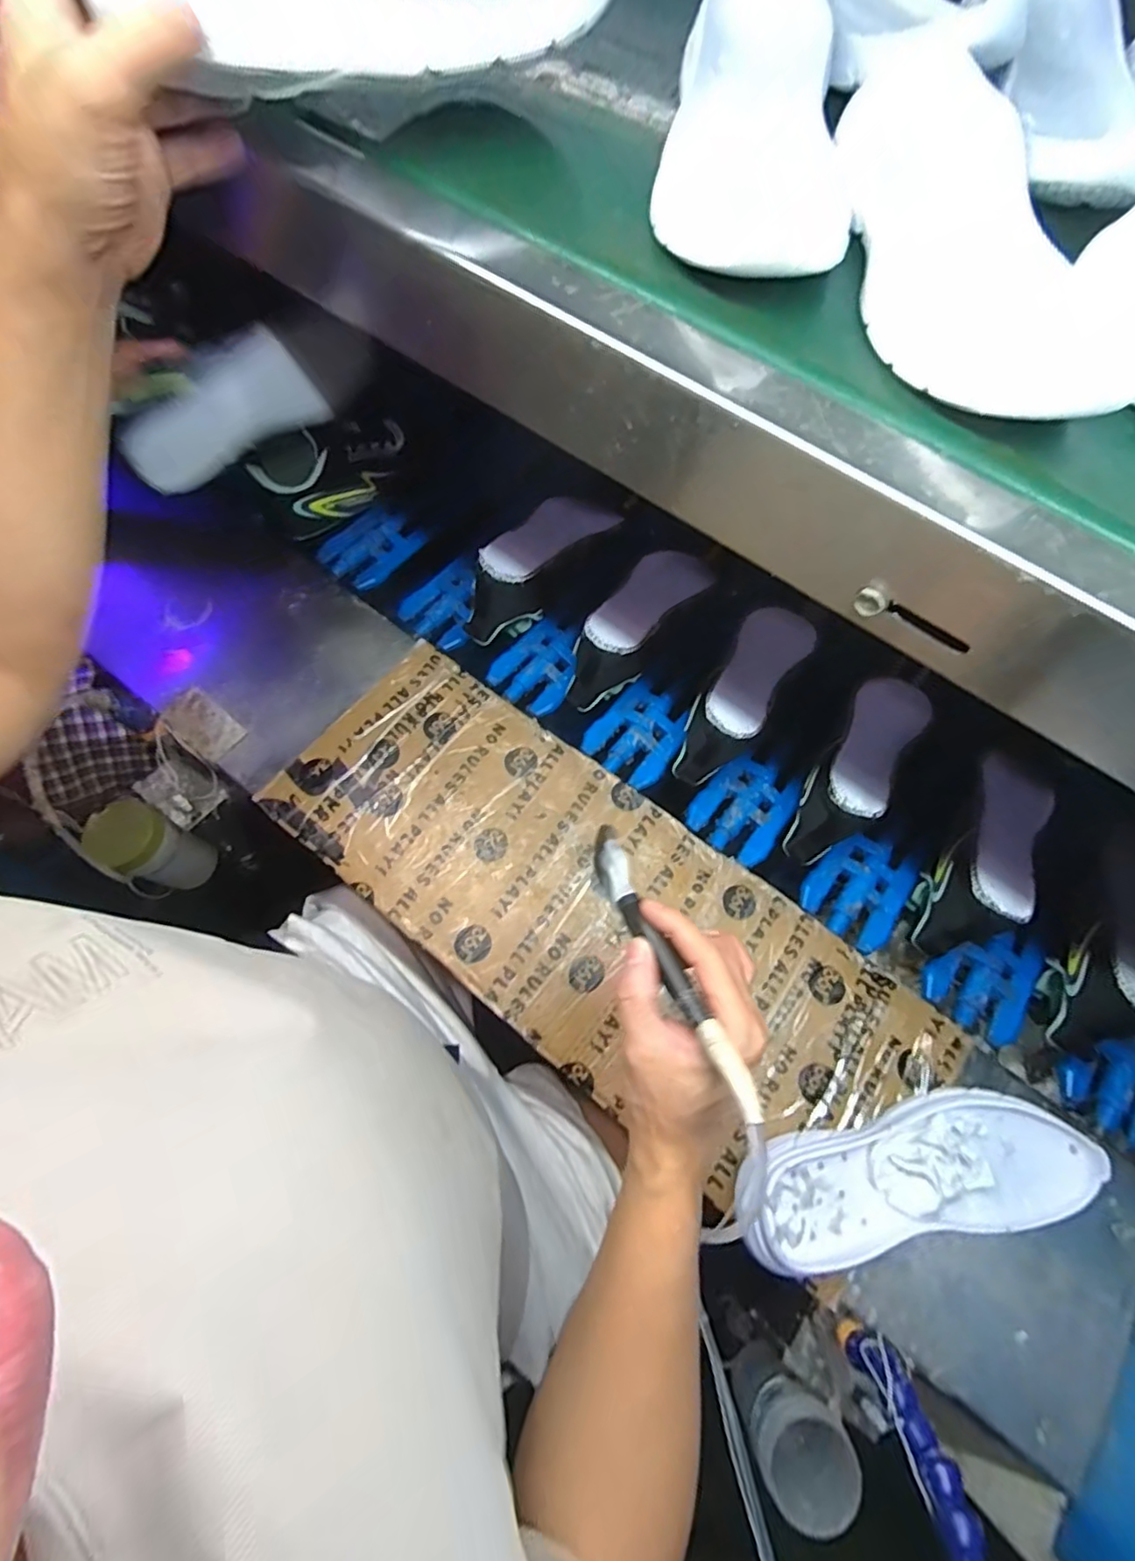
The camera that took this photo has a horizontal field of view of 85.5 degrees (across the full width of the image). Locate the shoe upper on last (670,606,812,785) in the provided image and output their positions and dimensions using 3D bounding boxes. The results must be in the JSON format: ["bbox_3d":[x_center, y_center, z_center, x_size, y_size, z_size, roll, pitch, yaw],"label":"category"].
[{"bbox_3d":[0.184,-0.087,0.665,0.080,0.097,0.212,32,54,7],"label":"shoe upper on last"}]

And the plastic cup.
[{"bbox_3d":[0.189,0.553,0.527,0.071,0.114,0.070,0,69,0],"label":"plastic cup"}]

